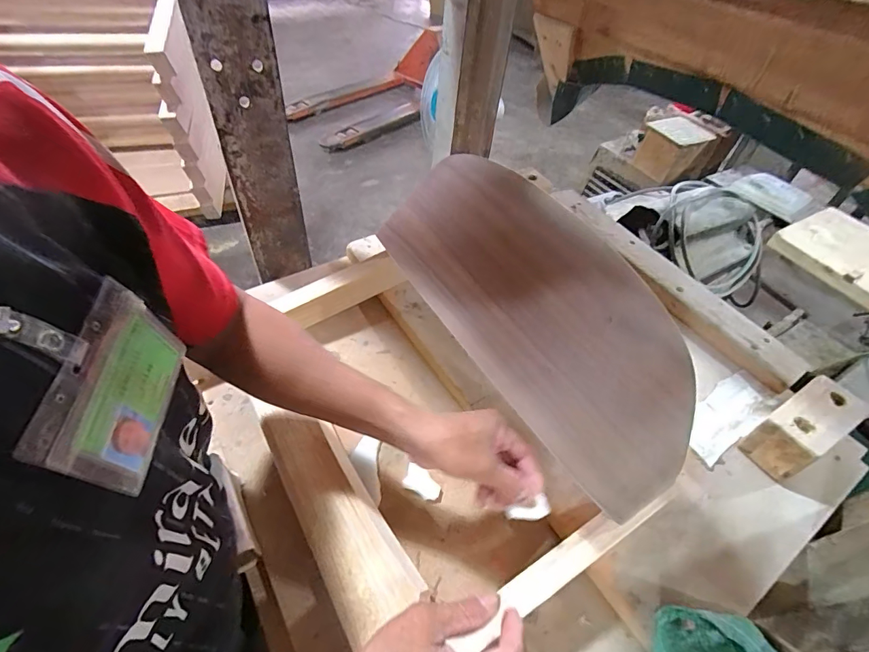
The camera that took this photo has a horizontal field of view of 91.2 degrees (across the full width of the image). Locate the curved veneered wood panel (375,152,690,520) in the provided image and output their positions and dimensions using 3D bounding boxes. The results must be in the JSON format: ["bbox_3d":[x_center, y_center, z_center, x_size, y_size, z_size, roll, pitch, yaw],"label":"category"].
[{"bbox_3d":[0.088,-0.037,0.435,0.162,0.056,0.420,-47,61,16],"label":"curved veneered wood panel"}]

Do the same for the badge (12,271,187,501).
[{"bbox_3d":[-0.176,0.039,0.237,0.008,0.086,0.093,3,50,-3],"label":"badge"}]

